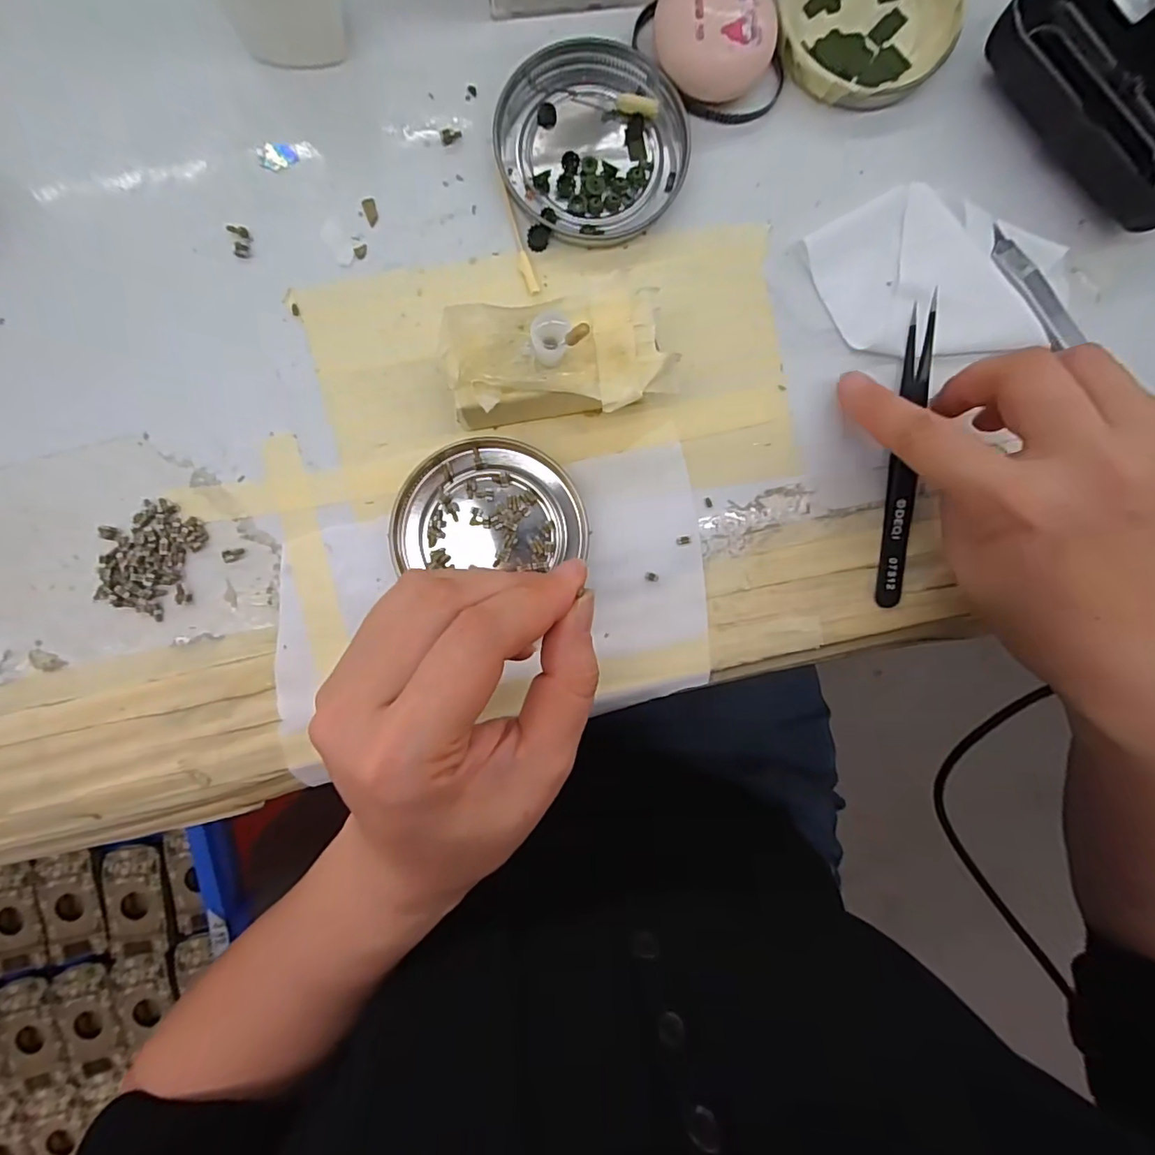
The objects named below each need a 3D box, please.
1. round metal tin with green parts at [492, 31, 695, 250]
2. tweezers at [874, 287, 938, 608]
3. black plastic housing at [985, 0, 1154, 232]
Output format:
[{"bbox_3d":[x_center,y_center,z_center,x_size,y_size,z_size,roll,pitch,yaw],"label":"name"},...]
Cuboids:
[{"bbox_3d":[0.006,-0.182,0.229,0.077,0.008,0.078,0,91,-3],"label":"round metal tin with green parts"},{"bbox_3d":[0.144,-0.054,0.237,0.013,0.008,0.133,6,91,-3],"label":"tweezers"},{"bbox_3d":[0.222,-0.201,0.229,0.108,0.024,0.058,44,89,-3],"label":"black plastic housing"}]

